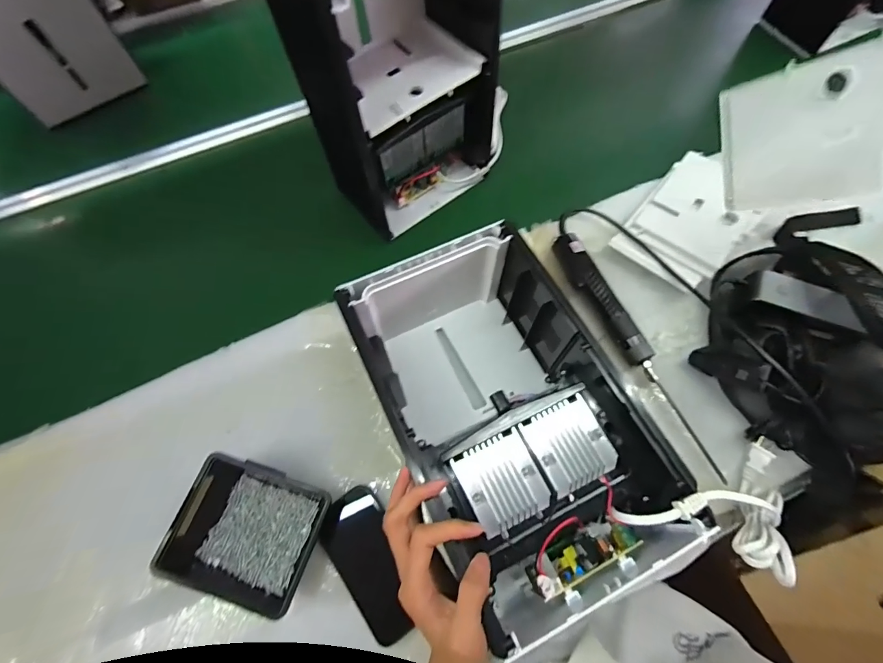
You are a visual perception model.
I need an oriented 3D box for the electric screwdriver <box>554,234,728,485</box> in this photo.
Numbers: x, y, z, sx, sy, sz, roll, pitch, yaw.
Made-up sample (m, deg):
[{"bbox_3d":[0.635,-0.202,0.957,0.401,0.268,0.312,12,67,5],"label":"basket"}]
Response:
[{"bbox_3d":[0.237,0.014,0.511,0.035,0.035,0.339,-23,66,-8],"label":"electric screwdriver"}]

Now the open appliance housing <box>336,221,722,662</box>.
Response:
[{"bbox_3d":[0.062,0.082,0.434,0.209,0.142,0.349,-25,66,-8],"label":"open appliance housing"}]

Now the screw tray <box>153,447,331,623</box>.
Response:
[{"bbox_3d":[-0.198,0.207,0.424,0.136,0.053,0.128,15,67,10],"label":"screw tray"}]

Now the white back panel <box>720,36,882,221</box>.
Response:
[{"bbox_3d":[0.371,-0.182,0.383,0.021,0.141,0.186,-33,25,-33],"label":"white back panel"}]

